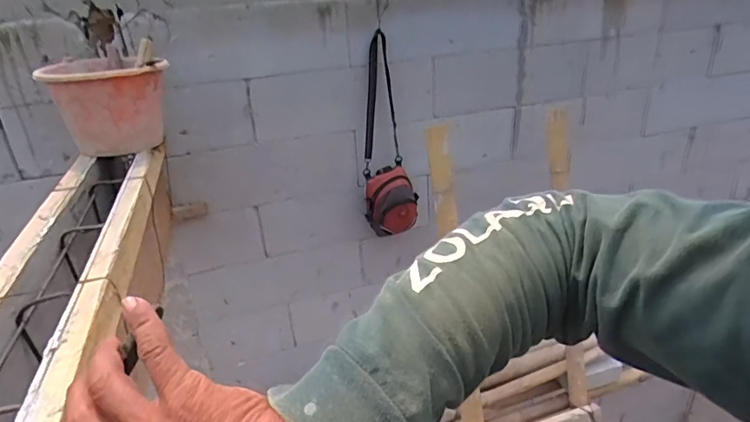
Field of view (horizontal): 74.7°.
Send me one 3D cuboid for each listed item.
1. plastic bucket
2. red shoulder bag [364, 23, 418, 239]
[{"bbox_3d":[-0.635,-0.258,1.200,0.252,0.198,0.257,-15,27,-22],"label":"plastic bucket"},{"bbox_3d":[0.048,-0.230,1.653,0.176,0.622,0.175,-1,26,5],"label":"red shoulder bag"}]

